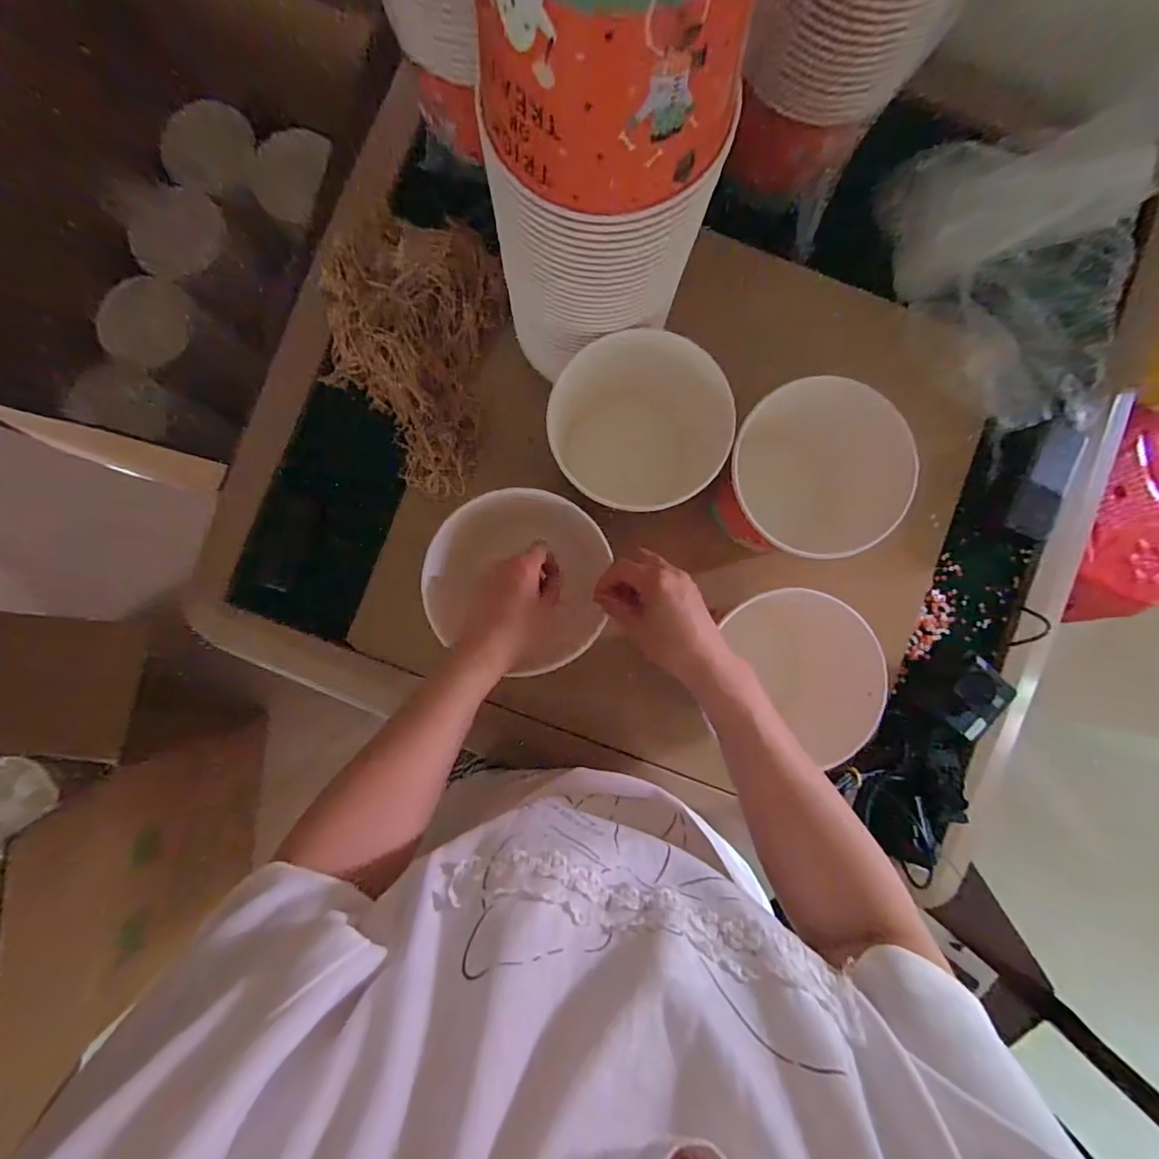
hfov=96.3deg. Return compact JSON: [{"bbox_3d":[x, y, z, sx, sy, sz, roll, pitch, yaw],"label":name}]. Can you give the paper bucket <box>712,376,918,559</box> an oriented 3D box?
[{"bbox_3d":[0.215,-0.099,0.514,0.161,0.137,0.154,0,88,-2],"label":"paper bucket"}]

